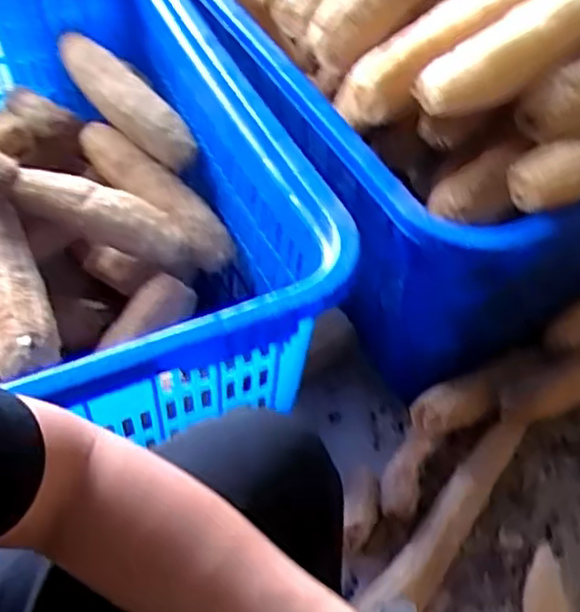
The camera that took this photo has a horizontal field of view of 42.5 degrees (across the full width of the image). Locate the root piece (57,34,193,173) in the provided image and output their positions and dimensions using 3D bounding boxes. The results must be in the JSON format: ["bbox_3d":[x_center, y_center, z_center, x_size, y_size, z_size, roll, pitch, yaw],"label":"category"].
[{"bbox_3d":[-0.228,-0.290,1.012,0.279,0.051,0.070,42,60,13],"label":"root piece"}]

